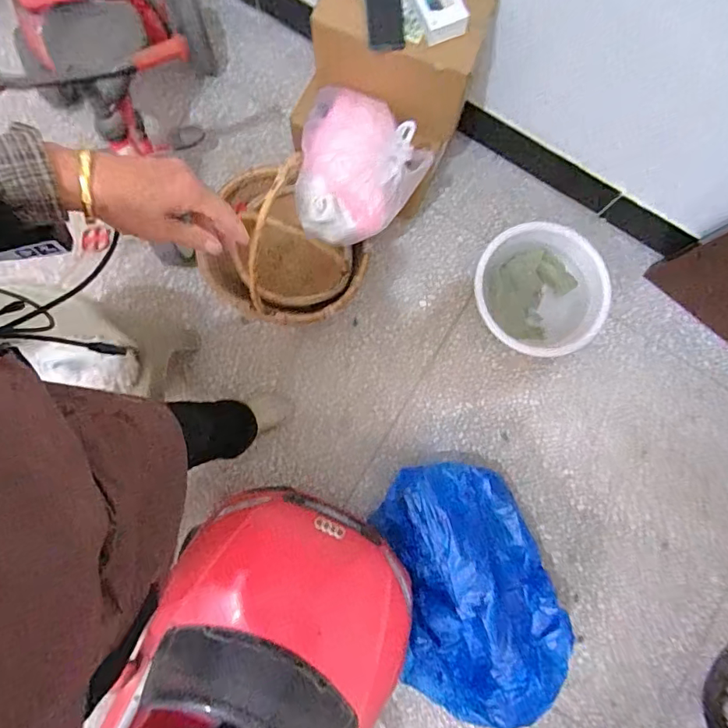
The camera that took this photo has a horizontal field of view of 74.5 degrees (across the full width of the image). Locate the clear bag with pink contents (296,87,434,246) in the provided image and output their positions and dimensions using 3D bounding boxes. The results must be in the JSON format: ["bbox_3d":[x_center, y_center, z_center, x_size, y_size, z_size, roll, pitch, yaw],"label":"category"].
[{"bbox_3d":[-0.004,-0.457,1.058,0.270,0.199,0.322,5,79,-2],"label":"clear bag with pink contents"}]

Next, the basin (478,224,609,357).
[{"bbox_3d":[0.471,-0.190,1.280,0.298,0.132,0.339,-12,80,-5],"label":"basin"}]

